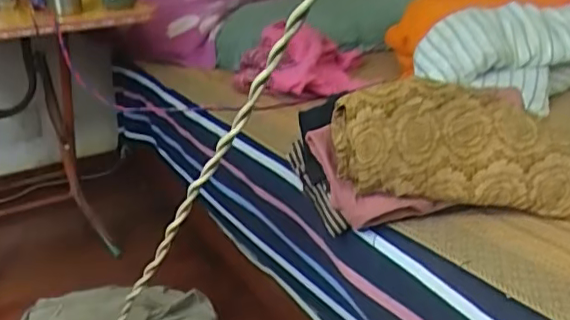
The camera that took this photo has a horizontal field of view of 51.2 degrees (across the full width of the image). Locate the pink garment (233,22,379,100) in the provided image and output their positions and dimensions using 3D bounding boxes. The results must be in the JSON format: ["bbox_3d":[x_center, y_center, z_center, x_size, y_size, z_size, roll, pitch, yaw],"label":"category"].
[{"bbox_3d":[0.025,-0.170,1.014,0.208,0.079,0.247,-3,25,2],"label":"pink garment"}]

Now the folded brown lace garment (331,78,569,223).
[{"bbox_3d":[0.180,-0.011,0.596,0.266,0.098,0.087,12,24,-7],"label":"folded brown lace garment"}]

